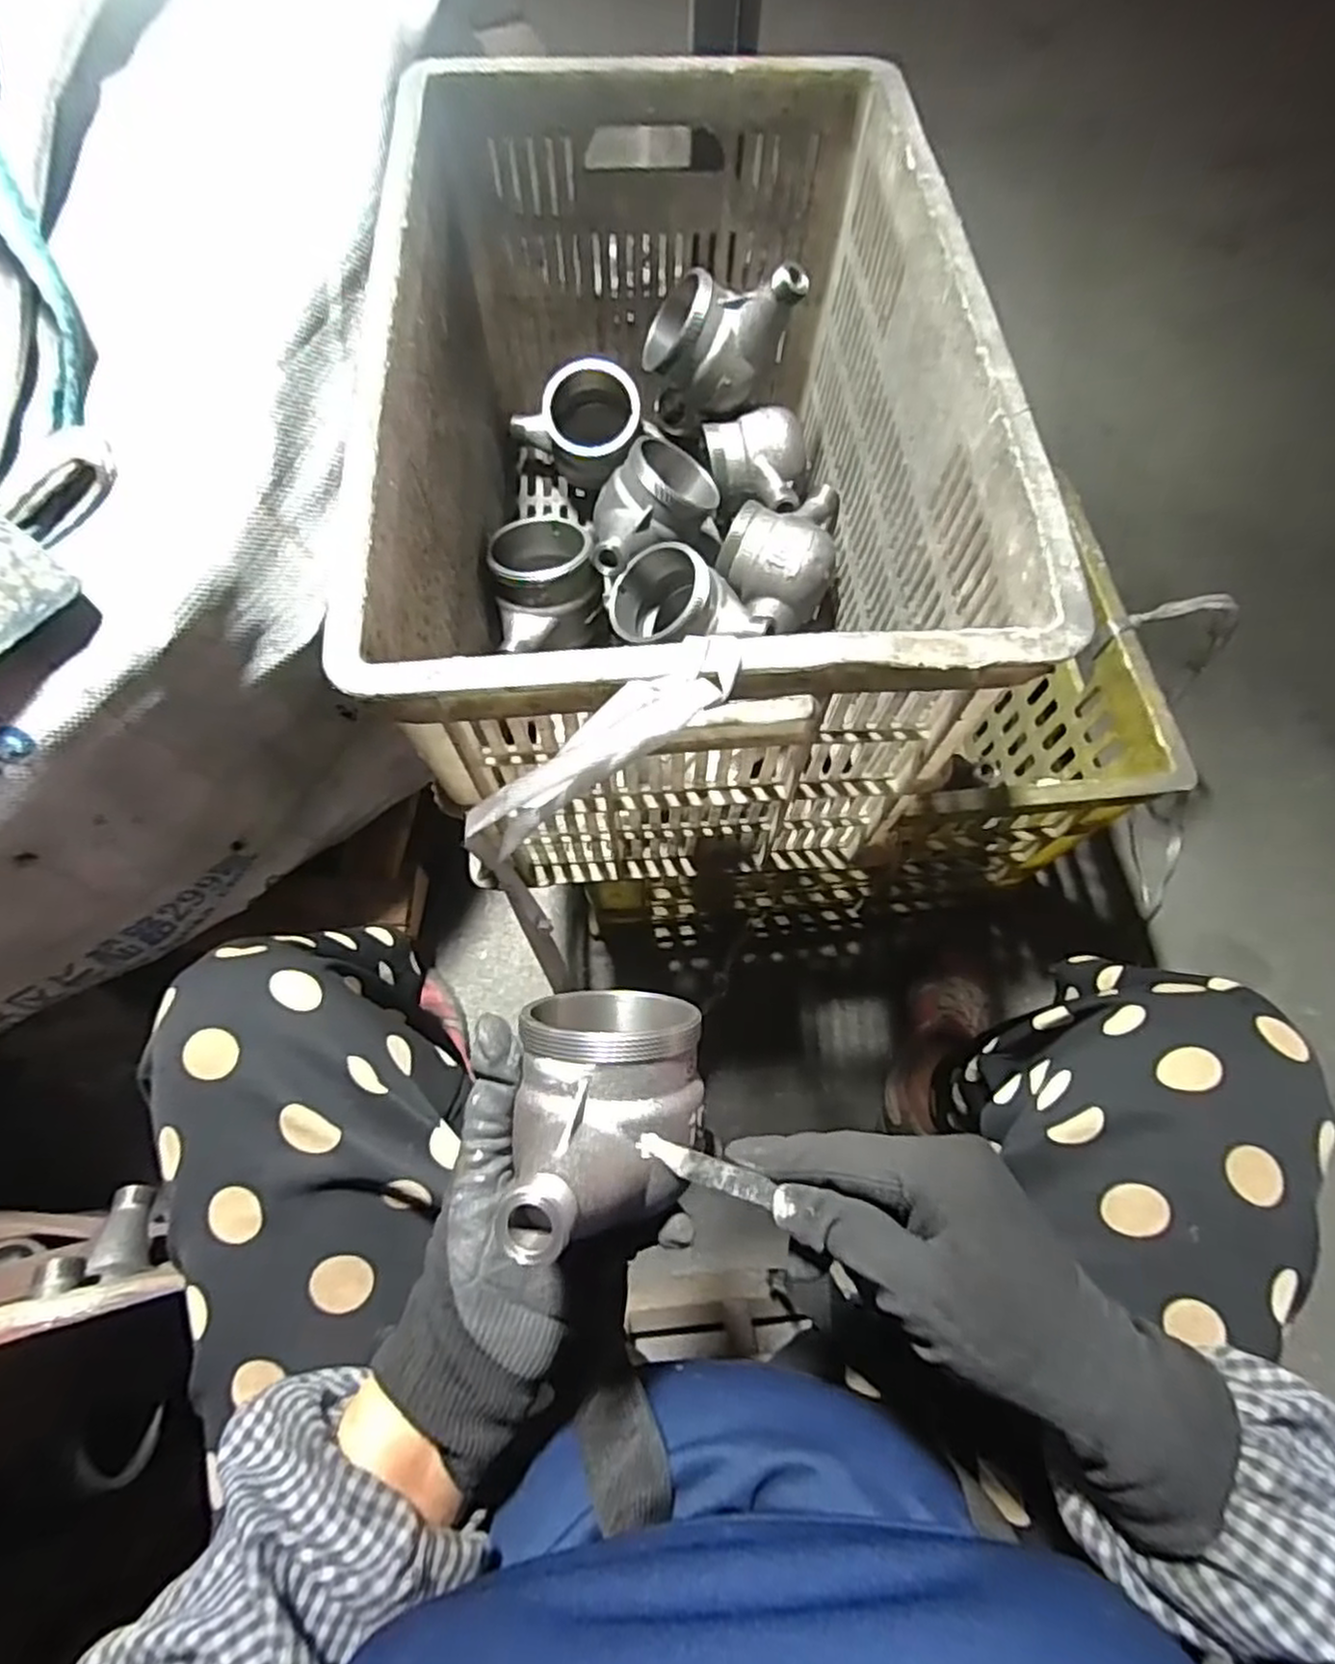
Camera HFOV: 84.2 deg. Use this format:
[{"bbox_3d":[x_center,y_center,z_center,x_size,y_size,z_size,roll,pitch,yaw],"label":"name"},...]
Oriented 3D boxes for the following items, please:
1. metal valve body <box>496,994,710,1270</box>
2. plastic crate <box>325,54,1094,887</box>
[{"bbox_3d":[-0.021,0.103,0.289,0.072,0.077,0.091,-3,68,-2],"label":"metal valve body"},{"bbox_3d":[0.002,-0.220,0.498,0.316,0.260,0.504,-6,68,-4],"label":"plastic crate"}]

